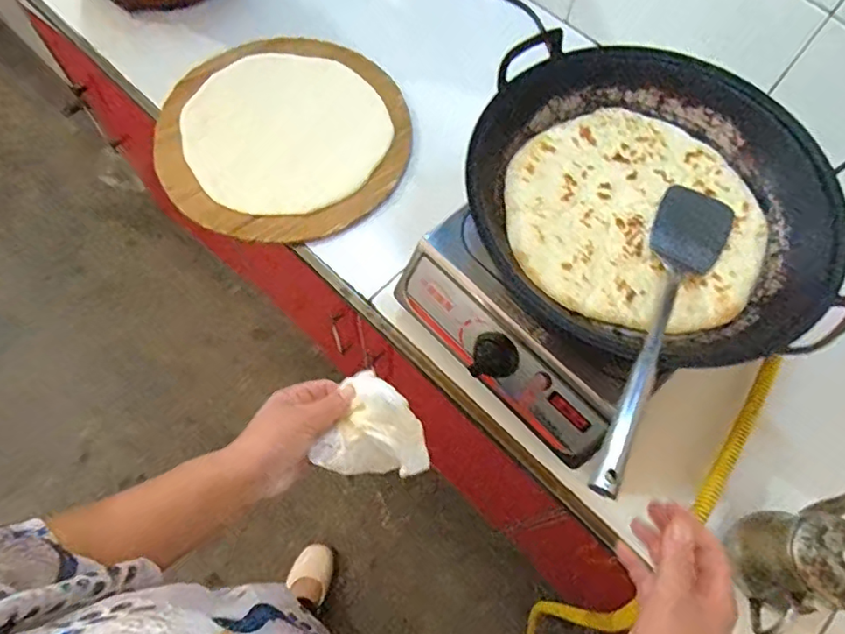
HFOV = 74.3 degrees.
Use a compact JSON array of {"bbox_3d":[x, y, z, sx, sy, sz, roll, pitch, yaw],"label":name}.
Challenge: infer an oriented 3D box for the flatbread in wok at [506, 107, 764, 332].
[{"bbox_3d":[0.222,-0.109,0.589,0.261,0.016,0.254,1,66,-2],"label":"flatbread in wok"}]

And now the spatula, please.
[{"bbox_3d":[0.214,-0.003,0.512,0.070,0.027,0.360,30,55,11],"label":"spatula"}]

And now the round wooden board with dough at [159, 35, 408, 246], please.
[{"bbox_3d":[-0.196,-0.265,0.789,0.342,0.036,0.344,1,66,-2],"label":"round wooden board with dough"}]

